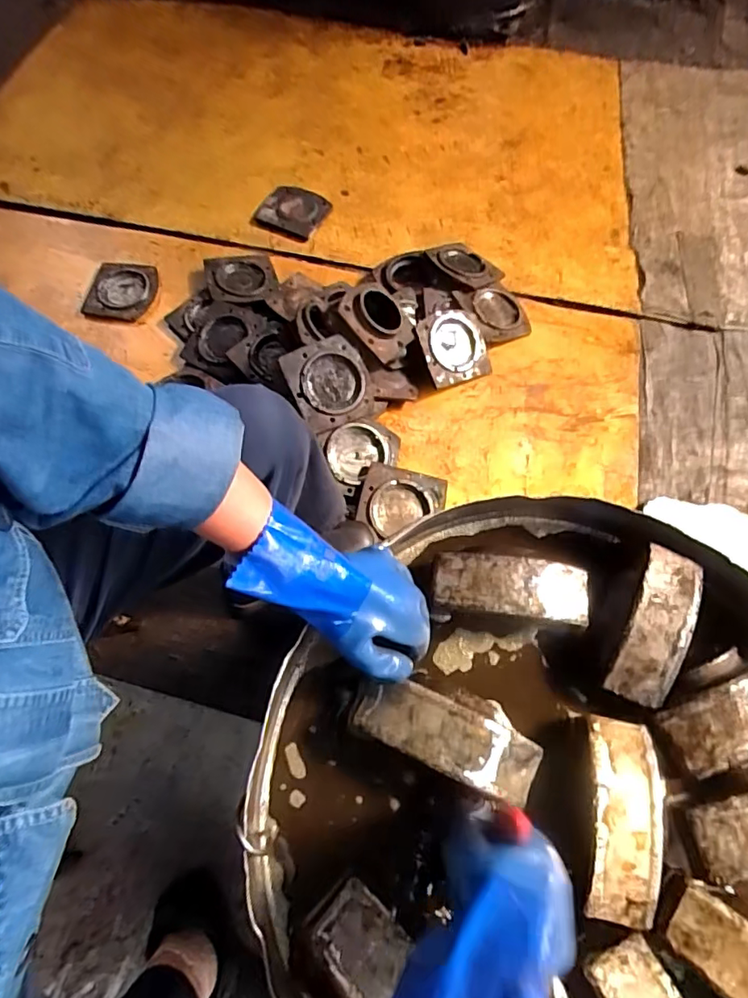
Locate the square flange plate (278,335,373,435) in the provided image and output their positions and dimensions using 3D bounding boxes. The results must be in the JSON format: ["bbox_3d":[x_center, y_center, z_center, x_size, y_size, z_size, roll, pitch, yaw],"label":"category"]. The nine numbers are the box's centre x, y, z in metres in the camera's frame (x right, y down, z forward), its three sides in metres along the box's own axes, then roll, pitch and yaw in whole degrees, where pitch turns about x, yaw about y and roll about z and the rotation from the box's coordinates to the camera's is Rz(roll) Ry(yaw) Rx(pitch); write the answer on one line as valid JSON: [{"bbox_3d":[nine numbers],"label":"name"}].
[{"bbox_3d":[-0.088,-0.232,1.081,0.162,0.016,0.175,-24,87,-11],"label":"square flange plate"}]

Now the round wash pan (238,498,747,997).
[{"bbox_3d":[0.187,0.276,0.501,0.528,0.097,0.545,0,66,0],"label":"round wash pan"}]

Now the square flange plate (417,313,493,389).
[{"bbox_3d":[0.185,-0.349,1.247,0.175,0.026,0.174,-20,88,-21],"label":"square flange plate"}]

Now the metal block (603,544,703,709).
[{"bbox_3d":[0.291,0.126,0.552,0.061,0.038,0.162,23,68,10],"label":"metal block"}]

